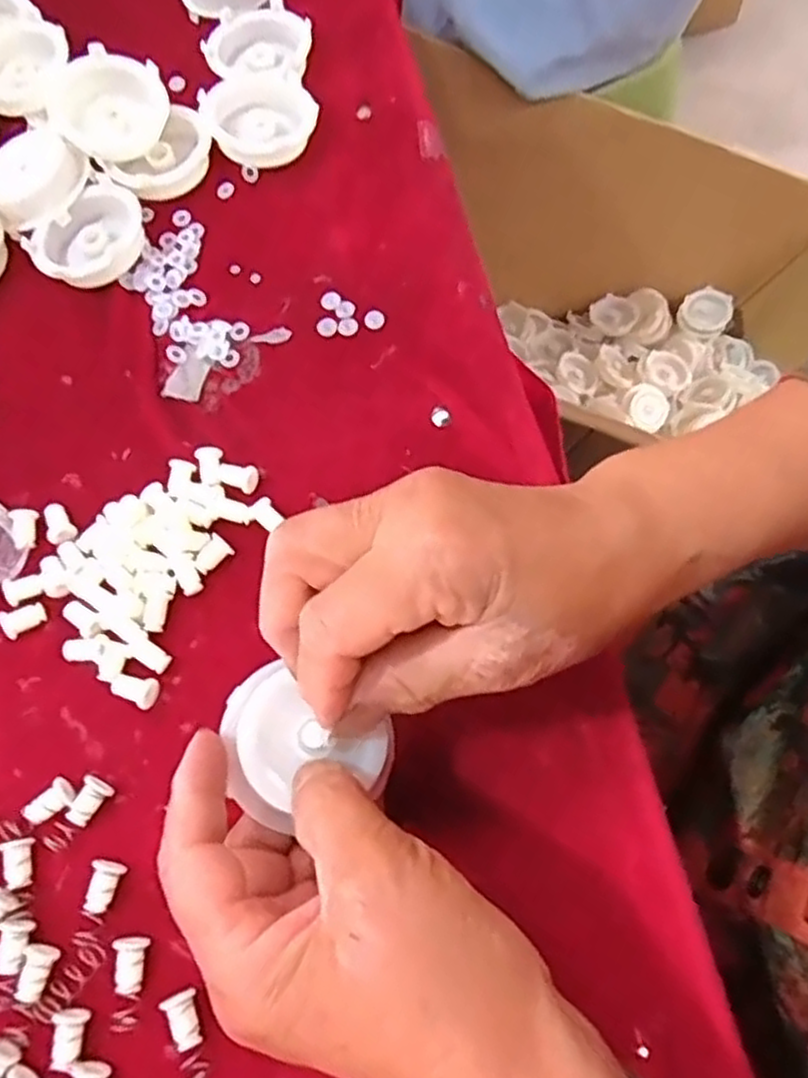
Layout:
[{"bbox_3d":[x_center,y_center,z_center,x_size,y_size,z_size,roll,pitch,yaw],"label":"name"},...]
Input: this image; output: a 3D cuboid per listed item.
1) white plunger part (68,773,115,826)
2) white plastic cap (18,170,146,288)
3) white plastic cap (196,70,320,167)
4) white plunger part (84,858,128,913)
[{"bbox_3d":[-0.116,0.096,0.270,0.012,0.009,0.017,39,73,16],"label":"white plunger part"},{"bbox_3d":[-0.157,-0.153,0.372,0.059,0.016,0.059,-1,67,1],"label":"white plastic cap"},{"bbox_3d":[-0.080,-0.231,0.402,0.059,0.021,0.059,-1,67,1],"label":"white plastic cap"},{"bbox_3d":[-0.106,0.121,0.258,0.010,0.009,0.016,14,68,7],"label":"white plunger part"}]

